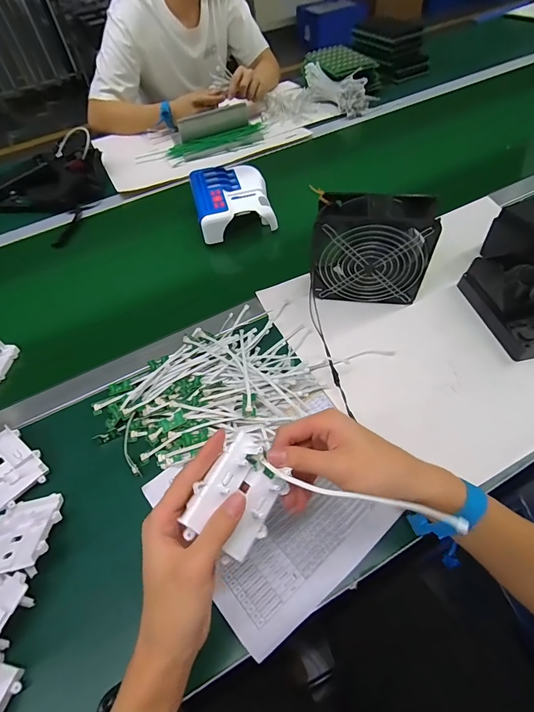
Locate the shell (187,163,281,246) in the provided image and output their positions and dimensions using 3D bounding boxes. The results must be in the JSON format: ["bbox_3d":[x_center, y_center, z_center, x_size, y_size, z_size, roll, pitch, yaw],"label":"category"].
[{"bbox_3d":[-0.068,-0.300,0.707,0.138,0.055,0.174,-14,54,-5],"label":"shell"}]

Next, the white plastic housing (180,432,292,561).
[{"bbox_3d":[-0.019,0.111,0.295,0.066,0.012,0.080,39,64,-19],"label":"white plastic housing"}]

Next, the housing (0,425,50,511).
[{"bbox_3d":[-0.307,0.133,0.438,0.083,0.011,0.065,42,59,12],"label":"housing"}]

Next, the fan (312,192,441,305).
[{"bbox_3d":[0.145,-0.147,0.525,0.152,0.144,0.064,7,55,10],"label":"fan"}]

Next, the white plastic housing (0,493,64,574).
[{"bbox_3d":[-0.259,0.188,0.390,0.066,0.018,0.082,-14,28,-4],"label":"white plastic housing"}]

